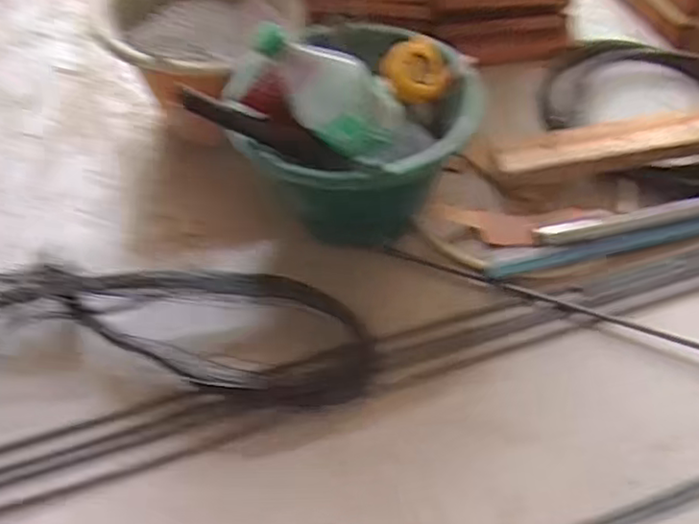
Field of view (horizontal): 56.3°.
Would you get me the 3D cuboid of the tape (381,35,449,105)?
[{"bbox_3d":[0.076,-0.223,0.766,0.070,0.020,0.070,0,89,-15],"label":"tape"}]

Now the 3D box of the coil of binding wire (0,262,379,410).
[{"bbox_3d":[-0.202,0.069,0.745,0.472,0.046,0.140,12,55,6],"label":"coil of binding wire"}]

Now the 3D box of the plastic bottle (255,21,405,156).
[{"bbox_3d":[-0.019,-0.184,0.663,0.183,0.089,0.076,33,46,-34],"label":"plastic bottle"}]

